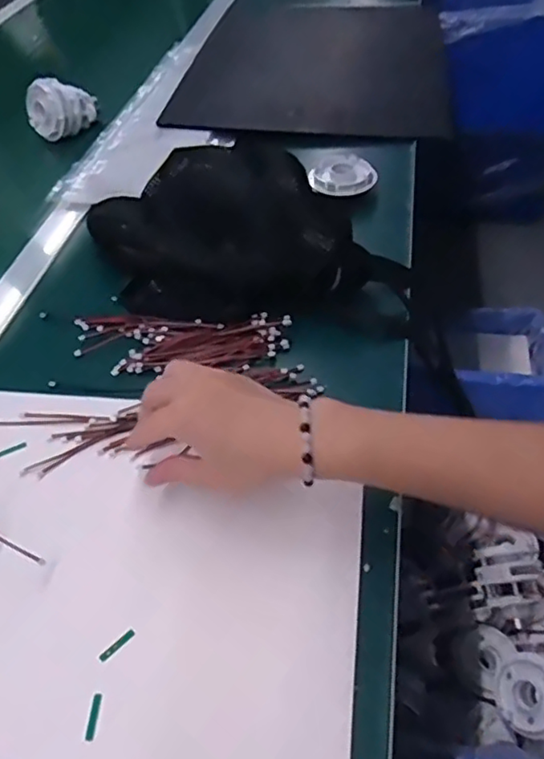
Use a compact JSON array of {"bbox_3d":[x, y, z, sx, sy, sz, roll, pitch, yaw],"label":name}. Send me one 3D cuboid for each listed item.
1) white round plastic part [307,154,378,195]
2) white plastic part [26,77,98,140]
[{"bbox_3d":[0.073,-0.208,0.617,0.065,0.012,0.056,-33,53,-23],"label":"white round plastic part"},{"bbox_3d":[-0.267,-0.346,0.761,0.080,0.059,0.045,-33,52,-23],"label":"white plastic part"}]

